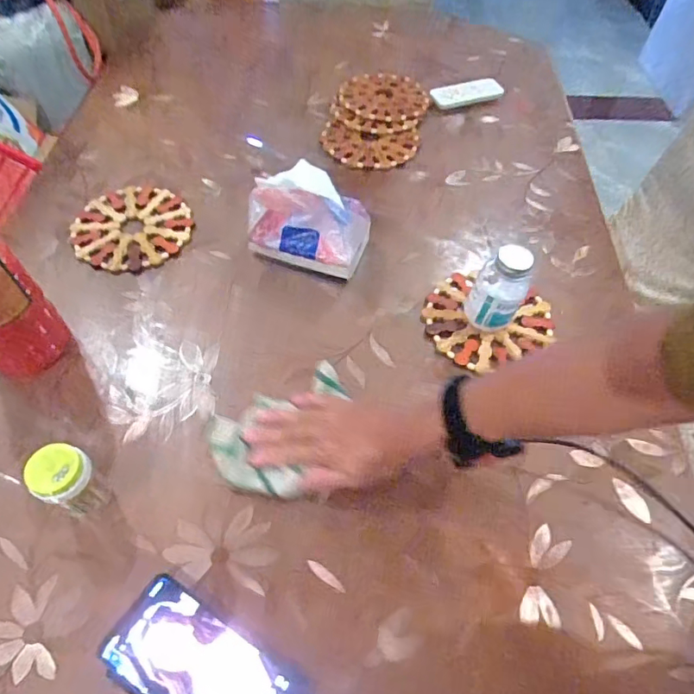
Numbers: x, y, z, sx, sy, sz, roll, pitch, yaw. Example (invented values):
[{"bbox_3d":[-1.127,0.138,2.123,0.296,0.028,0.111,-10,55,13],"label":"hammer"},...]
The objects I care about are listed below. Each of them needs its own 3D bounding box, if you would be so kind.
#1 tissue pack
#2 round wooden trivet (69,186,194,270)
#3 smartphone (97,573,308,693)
[{"bbox_3d":[-0.047,-0.172,0.661,0.156,0.099,0.105,17,56,8],"label":"tissue pack"},{"bbox_3d":[-0.304,-0.174,0.707,0.158,0.007,0.165,2,55,-2],"label":"round wooden trivet"},{"bbox_3d":[-0.118,0.267,0.408,0.162,0.014,0.080,27,61,14],"label":"smartphone"}]

